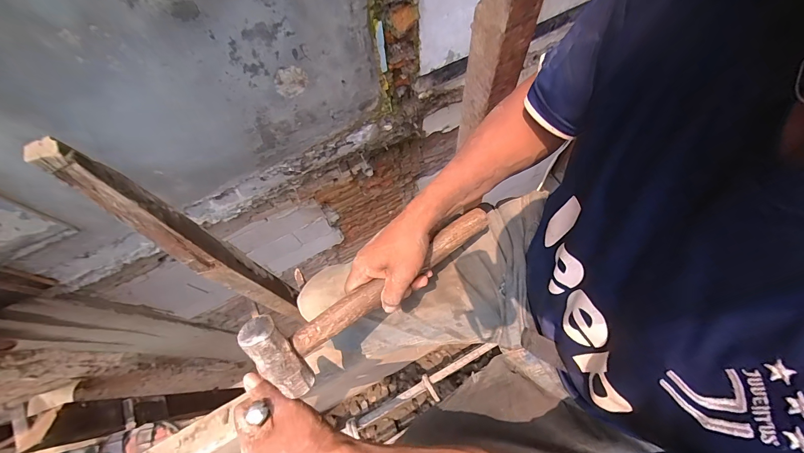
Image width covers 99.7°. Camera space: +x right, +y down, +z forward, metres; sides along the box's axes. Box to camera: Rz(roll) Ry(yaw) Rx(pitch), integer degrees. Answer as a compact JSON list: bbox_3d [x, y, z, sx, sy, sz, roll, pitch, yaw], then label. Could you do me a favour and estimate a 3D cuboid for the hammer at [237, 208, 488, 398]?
[{"bbox_3d":[-0.023,0.066,0.406,0.308,0.095,0.040,-33,31,-19],"label":"hammer"}]

